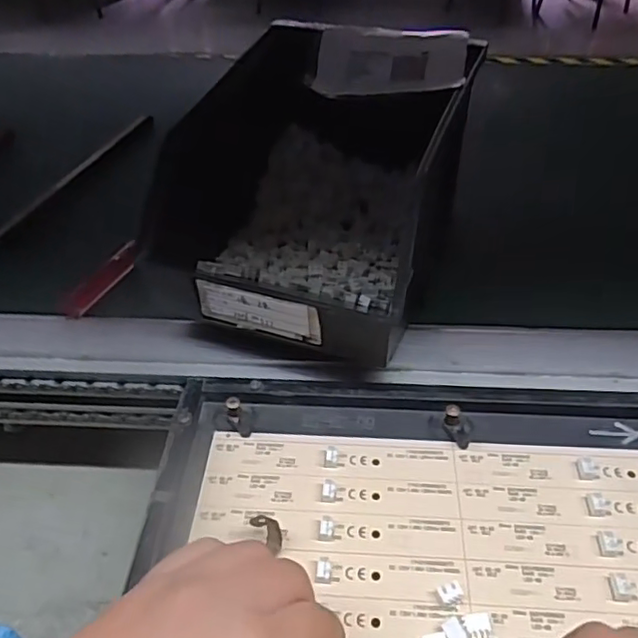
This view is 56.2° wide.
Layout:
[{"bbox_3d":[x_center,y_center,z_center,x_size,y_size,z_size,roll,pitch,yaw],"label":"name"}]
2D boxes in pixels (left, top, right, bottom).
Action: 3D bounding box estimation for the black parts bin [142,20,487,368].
[{"bbox_3d":[0.005,-0.089,0.394,0.151,0.123,0.243,14,47,15],"label":"black parts bin"}]

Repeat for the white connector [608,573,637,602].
[{"bbox_3d":[0.135,0.118,0.264,0.012,0.006,0.012,5,45,7],"label":"white connector"}]

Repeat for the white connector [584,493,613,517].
[{"bbox_3d":[0.137,0.090,0.292,0.010,0.007,0.012,4,45,6],"label":"white connector"}]

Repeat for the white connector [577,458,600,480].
[{"bbox_3d":[0.139,0.077,0.308,0.011,0.005,0.011,4,45,5],"label":"white connector"}]

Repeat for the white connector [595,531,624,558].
[{"bbox_3d":[0.136,0.105,0.278,0.012,0.005,0.012,4,45,6],"label":"white connector"}]

